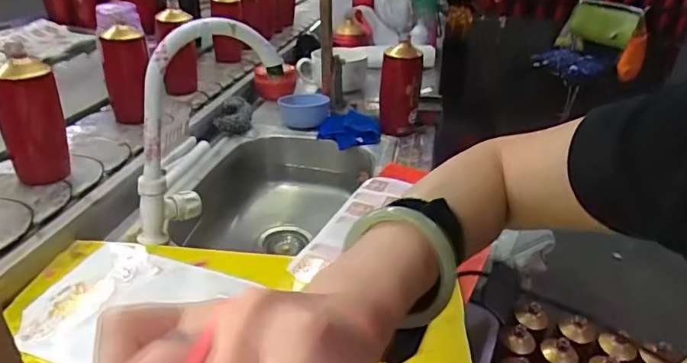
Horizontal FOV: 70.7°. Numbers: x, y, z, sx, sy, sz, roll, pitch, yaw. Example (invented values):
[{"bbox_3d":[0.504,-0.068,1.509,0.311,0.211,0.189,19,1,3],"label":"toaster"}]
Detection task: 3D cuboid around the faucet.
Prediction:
[{"bbox_3d":[-0.196,-0.082,0.672,0.222,0.270,0.071,-20,37,-37],"label":"faucet"}]

